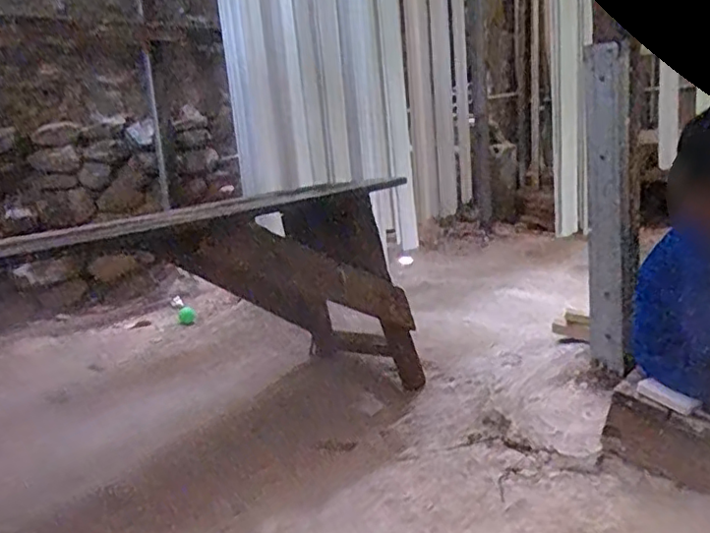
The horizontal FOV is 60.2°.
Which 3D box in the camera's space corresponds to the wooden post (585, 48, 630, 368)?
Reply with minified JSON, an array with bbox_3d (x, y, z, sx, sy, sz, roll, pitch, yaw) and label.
[{"bbox_3d":[0.541,-0.109,1.302,0.091,0.650,0.089,1,14,27],"label":"wooden post"}]

